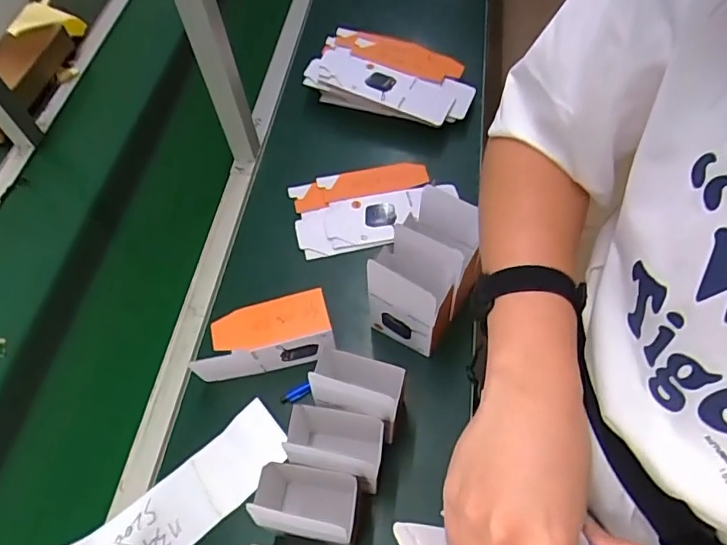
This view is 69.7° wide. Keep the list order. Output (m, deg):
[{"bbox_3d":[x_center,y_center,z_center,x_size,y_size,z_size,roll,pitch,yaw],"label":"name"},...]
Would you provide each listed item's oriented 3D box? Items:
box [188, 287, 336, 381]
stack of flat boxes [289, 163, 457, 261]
[{"bbox_3d":[-0.134,0.094,0.710,0.184,0.102,0.065,-11,59,-2],"label":"box"},{"bbox_3d":[0.016,-0.110,0.875,0.260,0.035,0.144,-9,59,-2],"label":"stack of flat boxes"}]

